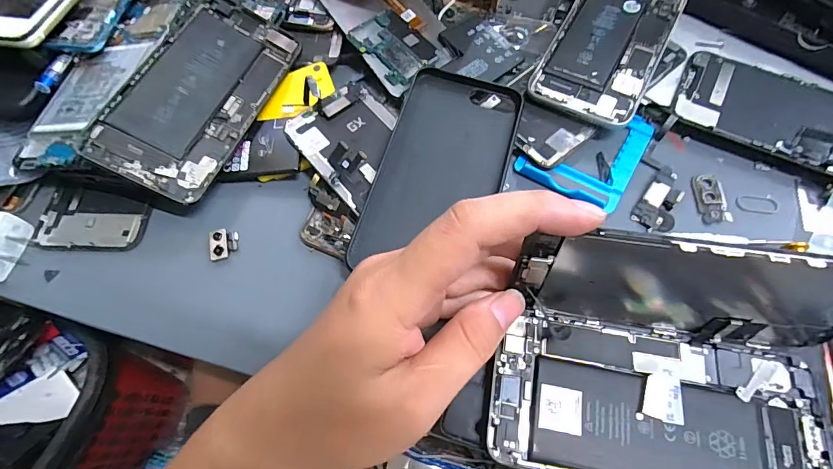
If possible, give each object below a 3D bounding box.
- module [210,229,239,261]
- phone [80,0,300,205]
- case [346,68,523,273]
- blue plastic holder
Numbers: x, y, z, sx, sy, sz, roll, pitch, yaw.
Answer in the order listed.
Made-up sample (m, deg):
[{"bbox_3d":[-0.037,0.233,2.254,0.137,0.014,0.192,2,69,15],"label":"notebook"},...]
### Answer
[{"bbox_3d":[-0.124,0.006,0.266,0.017,0.006,0.021,-5,64,-1],"label":"module"},{"bbox_3d":[-0.146,-0.098,0.283,0.075,0.004,0.151,28,65,-13],"label":"phone"},{"bbox_3d":[0.018,-0.044,0.270,0.078,0.014,0.148,15,66,9],"label":"case"},{"bbox_3d":[0.118,-0.060,0.288,0.069,0.007,0.086,30,69,15],"label":"blue plastic holder"}]

